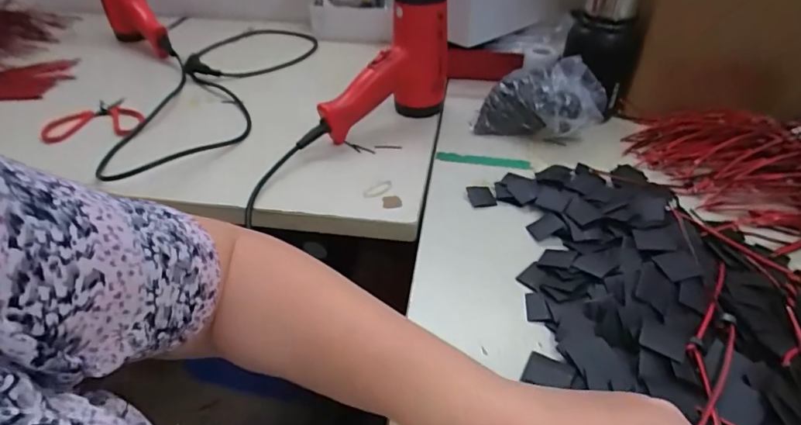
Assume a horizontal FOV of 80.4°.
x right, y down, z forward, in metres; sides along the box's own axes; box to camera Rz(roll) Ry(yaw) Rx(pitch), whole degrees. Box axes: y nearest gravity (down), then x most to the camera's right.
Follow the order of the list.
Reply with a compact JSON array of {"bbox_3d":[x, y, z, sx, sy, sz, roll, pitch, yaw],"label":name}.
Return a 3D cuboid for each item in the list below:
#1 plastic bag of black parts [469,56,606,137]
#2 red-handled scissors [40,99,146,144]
[{"bbox_3d":[0.179,-0.142,0.607,0.156,0.082,0.063,11,42,14],"label":"plastic bag of black parts"},{"bbox_3d":[-0.432,-0.133,0.672,0.151,0.013,0.088,-1,54,8],"label":"red-handled scissors"}]

